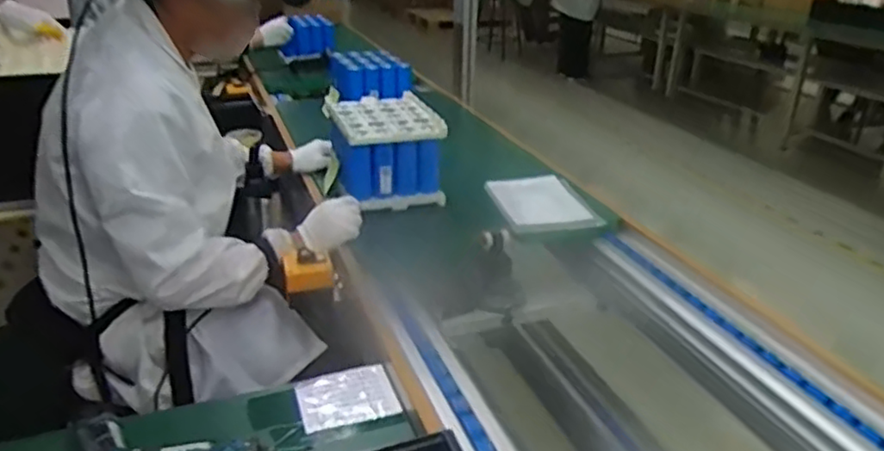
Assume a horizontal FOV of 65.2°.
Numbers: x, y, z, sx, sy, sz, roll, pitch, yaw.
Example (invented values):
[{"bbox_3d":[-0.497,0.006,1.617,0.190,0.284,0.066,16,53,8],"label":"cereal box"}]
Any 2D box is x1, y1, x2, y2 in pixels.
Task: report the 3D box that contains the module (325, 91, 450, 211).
[{"bbox_3d":[-0.104,-0.149,1.315,0.199,0.141,0.217,-7,27,-16],"label":"module"}]

